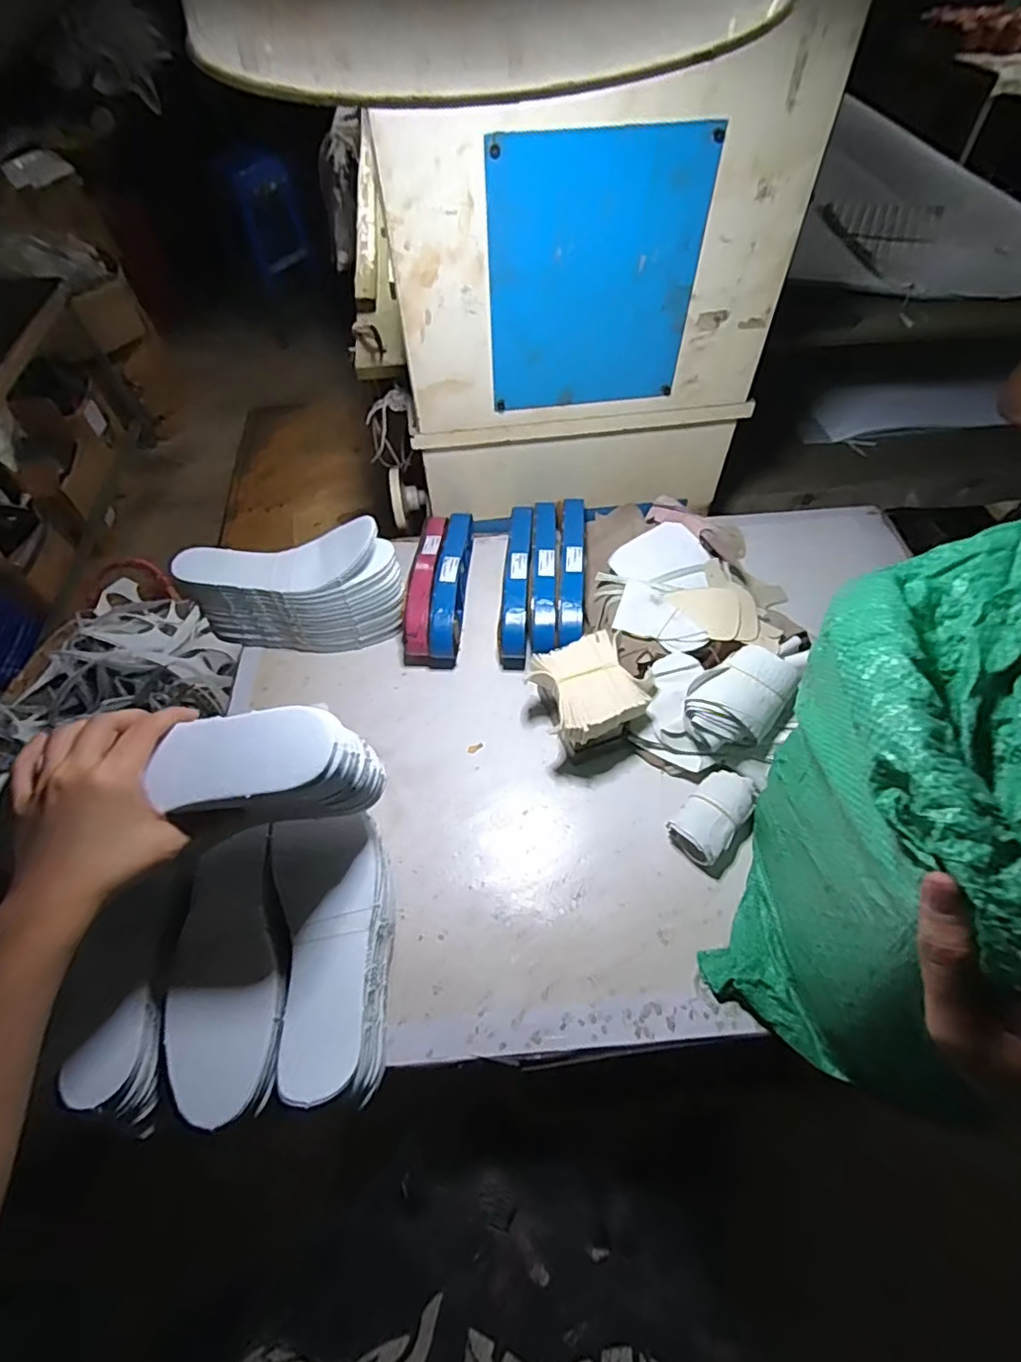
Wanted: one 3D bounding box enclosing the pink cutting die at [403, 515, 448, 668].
[{"bbox_3d":[-0.122,-0.143,0.865,0.050,0.082,0.264,1,55,3],"label":"pink cutting die"}]

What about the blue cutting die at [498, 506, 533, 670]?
[{"bbox_3d":[0.010,-0.153,0.874,0.040,0.092,0.280,2,55,4],"label":"blue cutting die"}]

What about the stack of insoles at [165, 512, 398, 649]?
[{"bbox_3d":[-0.281,-0.117,0.798,0.276,0.149,0.086,-7,55,-2],"label":"stack of insoles"}]

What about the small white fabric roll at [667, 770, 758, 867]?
[{"bbox_3d":[0.227,0.146,0.671,0.060,0.038,0.105,37,64,24],"label":"small white fabric roll"}]

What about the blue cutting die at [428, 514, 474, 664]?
[{"bbox_3d":[-0.080,-0.140,0.860,0.043,0.091,0.264,4,55,5],"label":"blue cutting die"}]

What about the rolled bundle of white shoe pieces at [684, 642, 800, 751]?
[{"bbox_3d":[0.255,0.021,0.675,0.105,0.068,0.087,-39,62,-22],"label":"rolled bundle of white shoe pieces"}]

